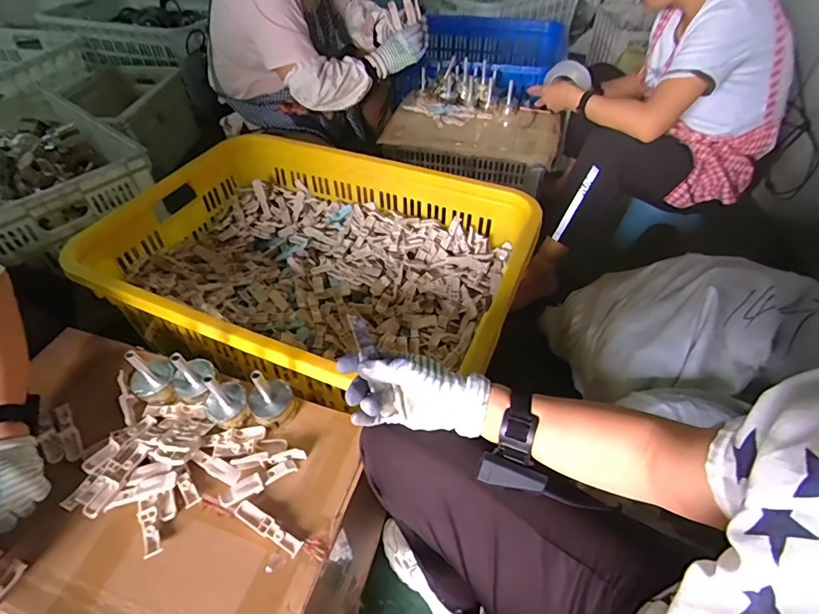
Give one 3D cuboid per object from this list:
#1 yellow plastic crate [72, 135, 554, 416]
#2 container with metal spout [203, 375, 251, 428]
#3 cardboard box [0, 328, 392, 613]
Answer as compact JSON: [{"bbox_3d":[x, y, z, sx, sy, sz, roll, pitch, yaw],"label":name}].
[{"bbox_3d":[-0.201,-0.090,0.983,0.818,0.206,0.595,18,49,17],"label":"yellow plastic crate"},{"bbox_3d":[-0.263,0.126,0.645,0.060,0.082,0.056,-28,52,-24],"label":"container with metal spout"},{"bbox_3d":[-0.361,0.324,0.712,0.568,0.281,0.340,14,48,14],"label":"cardboard box"}]

